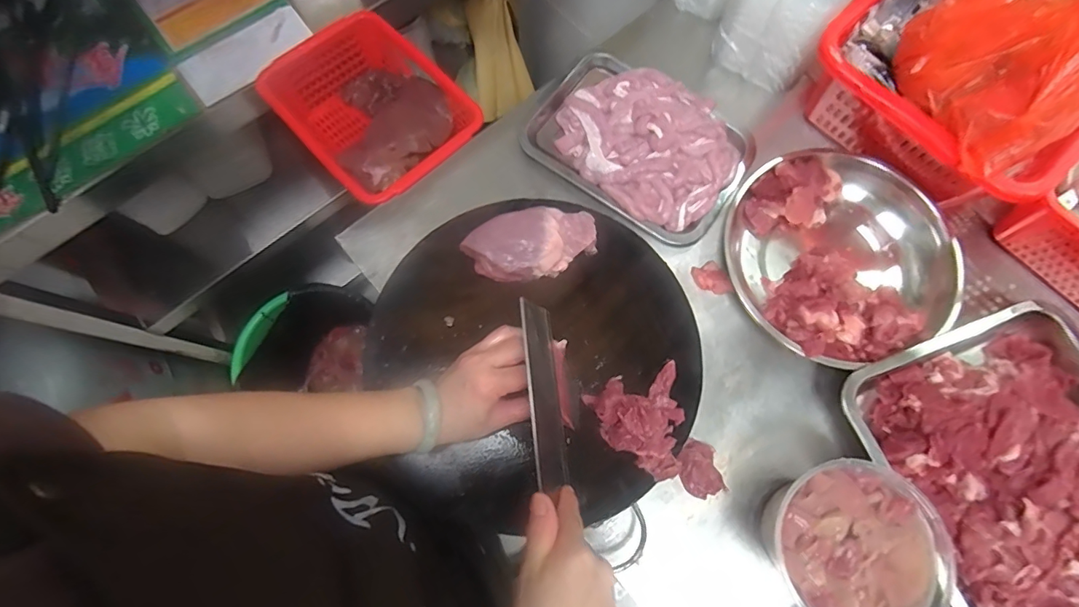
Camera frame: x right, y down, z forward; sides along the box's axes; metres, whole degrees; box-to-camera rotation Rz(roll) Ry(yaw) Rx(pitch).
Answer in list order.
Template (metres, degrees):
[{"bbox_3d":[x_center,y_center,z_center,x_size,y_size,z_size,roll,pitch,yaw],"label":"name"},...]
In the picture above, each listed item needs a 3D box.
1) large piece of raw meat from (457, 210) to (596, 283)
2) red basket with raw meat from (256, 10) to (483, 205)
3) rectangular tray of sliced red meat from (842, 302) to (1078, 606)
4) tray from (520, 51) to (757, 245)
[{"bbox_3d":[-0.011,-0.062,0.501,0.144,0.041,0.069,-8,75,-3],"label":"large piece of raw meat"},{"bbox_3d":[-0.213,-0.252,0.655,0.199,0.089,0.256,-42,79,-11],"label":"red basket with raw meat"},{"bbox_3d":[0.484,0.190,0.463,0.276,0.053,0.356,-27,76,-8],"label":"rectangular tray of sliced red meat"},{"bbox_3d":[0.121,-0.197,0.576,0.250,0.040,0.186,34,77,9],"label":"tray"}]

